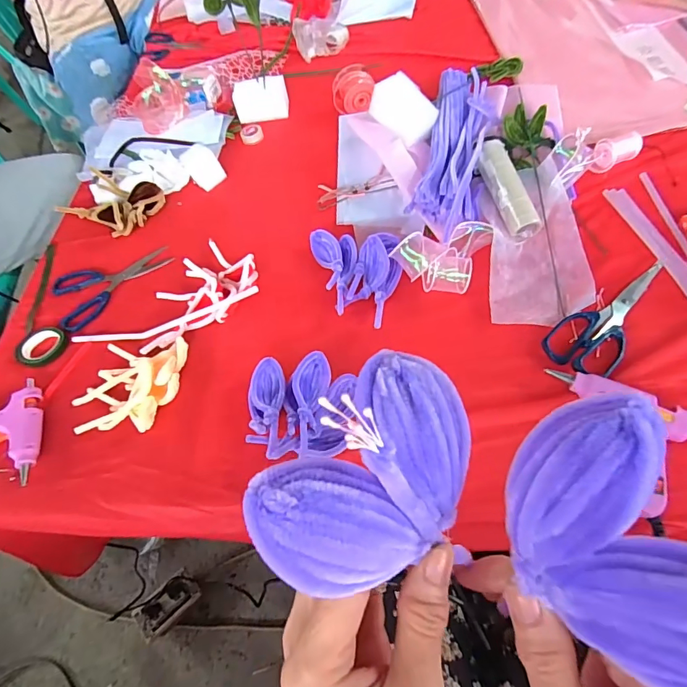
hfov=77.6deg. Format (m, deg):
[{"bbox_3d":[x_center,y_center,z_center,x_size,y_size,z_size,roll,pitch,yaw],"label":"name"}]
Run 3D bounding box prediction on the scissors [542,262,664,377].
[{"bbox_3d":[0.290,-0.033,0.462,0.068,0.013,0.173,38,75,27],"label":"scissors"}]

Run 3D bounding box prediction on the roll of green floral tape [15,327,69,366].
[{"bbox_3d":[-0.409,0.002,0.582,0.065,0.012,0.062,-5,60,9],"label":"roll of green floral tape"}]

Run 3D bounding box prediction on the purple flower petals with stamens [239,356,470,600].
[{"bbox_3d":[0.012,0.042,0.149,0.062,0.040,0.082,19,66,13],"label":"purple flower petals with stamens"}]

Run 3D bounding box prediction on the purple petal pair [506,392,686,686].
[{"bbox_3d":[0.084,0.061,0.126,0.061,0.023,0.082,-43,46,26],"label":"purple petal pair"}]

